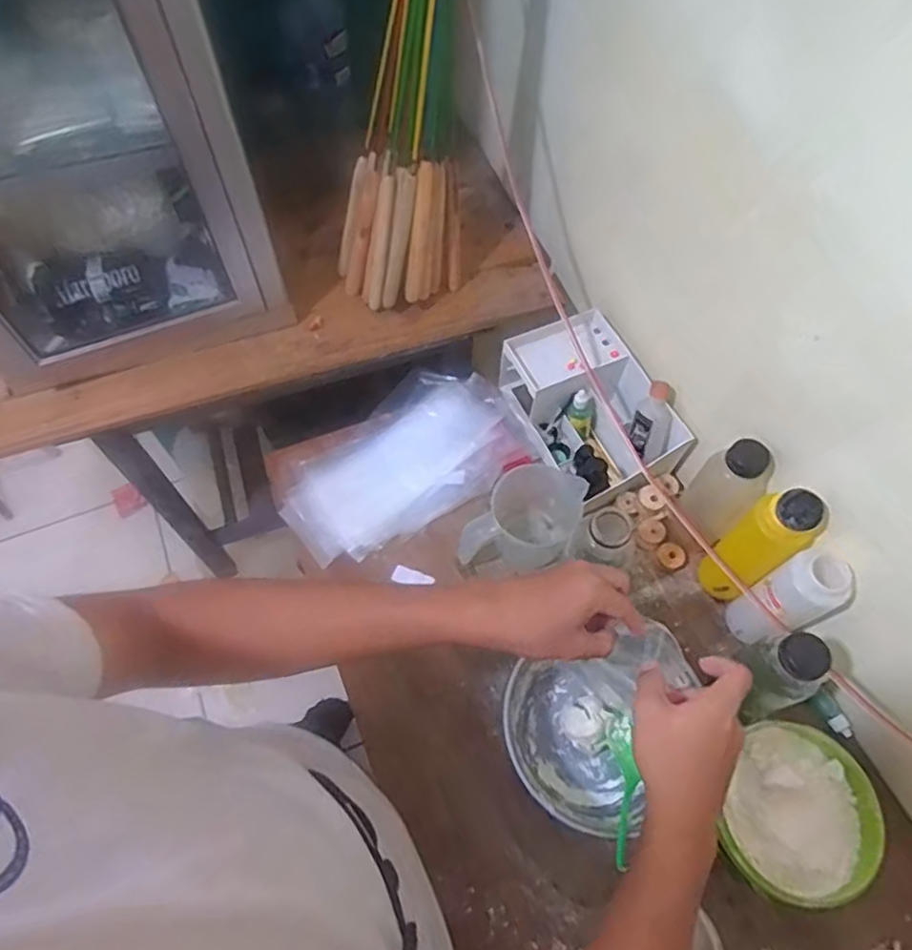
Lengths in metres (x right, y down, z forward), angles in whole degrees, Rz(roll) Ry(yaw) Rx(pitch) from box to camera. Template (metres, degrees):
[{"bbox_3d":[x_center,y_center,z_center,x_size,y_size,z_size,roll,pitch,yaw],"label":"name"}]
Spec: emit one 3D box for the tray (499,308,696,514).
[{"bbox_3d":[0.176,-0.079,0.853,0.163,0.121,0.226,-19,64,-11],"label":"tray"}]

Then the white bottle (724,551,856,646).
[{"bbox_3d":[0.345,0.133,0.679,0.049,0.179,0.058,-27,65,-15],"label":"white bottle"}]

